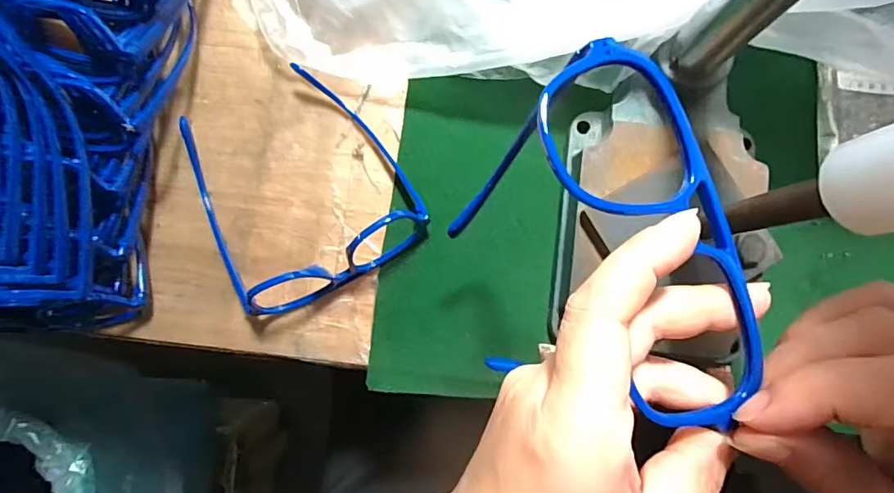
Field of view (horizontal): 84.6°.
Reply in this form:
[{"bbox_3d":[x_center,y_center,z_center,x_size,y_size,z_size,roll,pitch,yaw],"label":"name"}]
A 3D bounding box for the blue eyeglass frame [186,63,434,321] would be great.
[{"bbox_3d":[-0.096,-0.037,0.303,0.128,0.039,0.135,-29,86,0],"label":"blue eyeglass frame"}]

